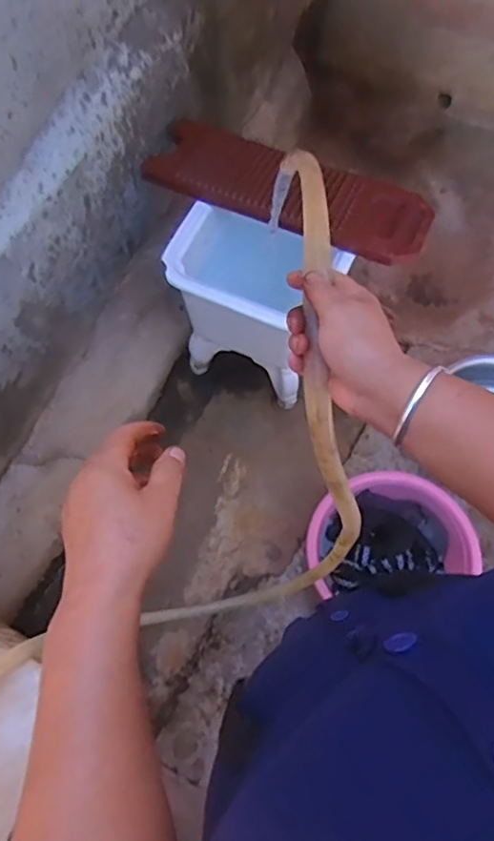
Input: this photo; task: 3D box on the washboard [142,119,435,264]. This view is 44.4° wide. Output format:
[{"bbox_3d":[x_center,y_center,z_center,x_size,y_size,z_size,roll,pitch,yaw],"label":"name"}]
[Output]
[{"bbox_3d":[0.084,-0.477,1.236,0.585,0.044,0.215,21,63,8],"label":"washboard"}]

